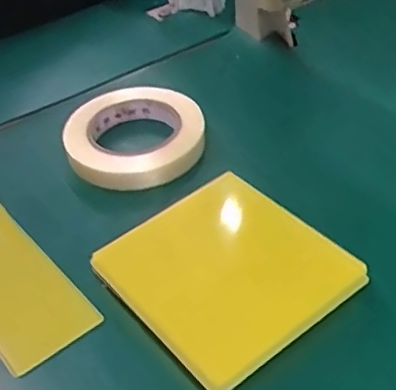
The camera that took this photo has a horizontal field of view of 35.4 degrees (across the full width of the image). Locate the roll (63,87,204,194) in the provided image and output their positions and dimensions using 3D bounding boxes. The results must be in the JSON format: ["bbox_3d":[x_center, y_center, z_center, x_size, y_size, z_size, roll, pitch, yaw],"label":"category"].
[{"bbox_3d":[-0.055,-0.058,0.552,0.117,0.023,0.118,-4,41,2],"label":"roll"}]

